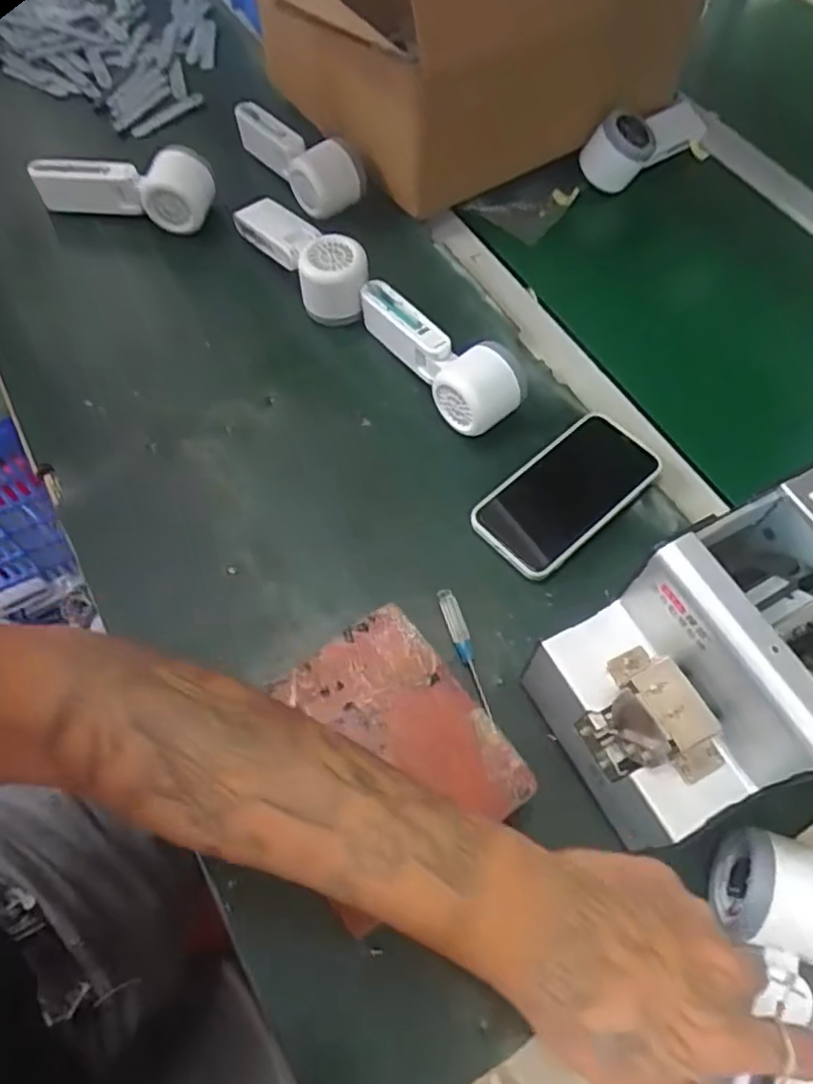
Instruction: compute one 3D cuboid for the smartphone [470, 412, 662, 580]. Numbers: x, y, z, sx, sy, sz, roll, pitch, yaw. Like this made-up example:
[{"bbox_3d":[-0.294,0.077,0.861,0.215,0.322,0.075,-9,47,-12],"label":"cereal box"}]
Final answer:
[{"bbox_3d":[0.122,-0.039,0.525,0.146,0.010,0.072,-40,67,-15],"label":"smartphone"}]

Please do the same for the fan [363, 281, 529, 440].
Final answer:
[{"bbox_3d":[0.027,-0.160,0.571,0.066,0.055,0.164,-31,65,-18],"label":"fan"}]

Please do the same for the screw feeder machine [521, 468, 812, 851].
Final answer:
[{"bbox_3d":[0.177,0.071,0.397,0.172,0.151,0.128,-25,63,-15],"label":"screw feeder machine"}]

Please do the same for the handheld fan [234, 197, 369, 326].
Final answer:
[{"bbox_3d":[-0.098,-0.262,0.620,0.050,0.058,0.168,-30,65,-18],"label":"handheld fan"}]

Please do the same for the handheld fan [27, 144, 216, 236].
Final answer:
[{"bbox_3d":[-0.266,-0.339,0.662,0.177,0.061,0.045,11,60,5],"label":"handheld fan"}]

